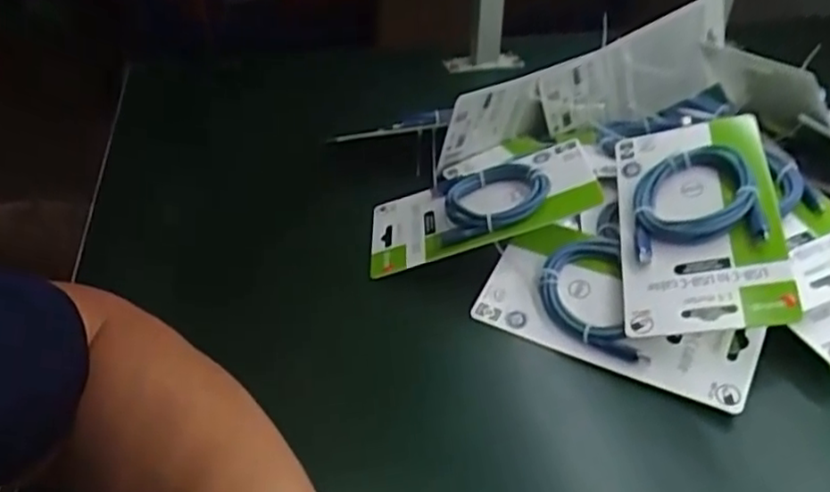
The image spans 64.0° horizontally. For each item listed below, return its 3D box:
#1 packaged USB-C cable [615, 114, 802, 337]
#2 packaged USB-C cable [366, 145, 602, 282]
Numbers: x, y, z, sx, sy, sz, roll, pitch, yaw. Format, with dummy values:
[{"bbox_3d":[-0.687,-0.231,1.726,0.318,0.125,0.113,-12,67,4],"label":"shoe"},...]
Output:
[{"bbox_3d":[0.188,-0.022,0.450,0.099,0.017,0.170,-12,50,27],"label":"packaged USB-C cable"},{"bbox_3d":[0.049,-0.027,0.515,0.177,0.028,0.096,-17,33,17],"label":"packaged USB-C cable"}]

